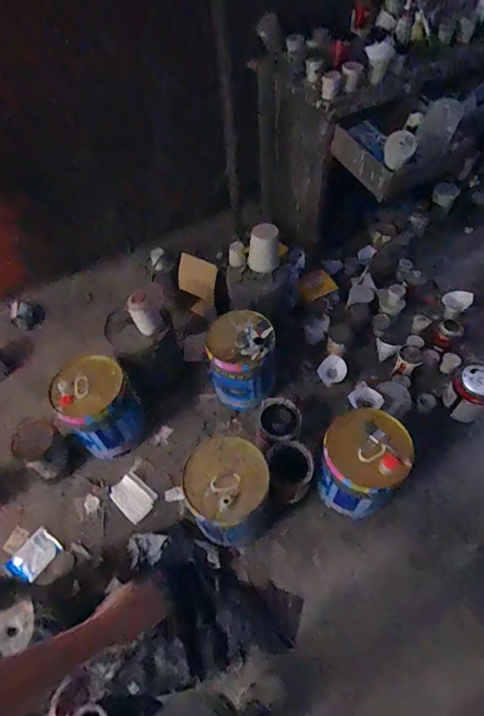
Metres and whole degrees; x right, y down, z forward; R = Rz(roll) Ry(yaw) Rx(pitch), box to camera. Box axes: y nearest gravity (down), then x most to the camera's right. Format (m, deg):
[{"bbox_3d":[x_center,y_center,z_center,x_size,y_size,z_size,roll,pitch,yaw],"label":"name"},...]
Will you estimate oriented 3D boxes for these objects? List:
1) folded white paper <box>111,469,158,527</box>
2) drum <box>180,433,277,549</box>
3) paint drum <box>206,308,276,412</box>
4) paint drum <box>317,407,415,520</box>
[{"bbox_3d":[-0.404,0.517,1.514,0.167,0.015,0.124,36,65,24],"label":"folded white paper"},{"bbox_3d":[-0.045,0.430,1.304,0.245,0.287,0.265,-2,53,2],"label":"drum"},{"bbox_3d":[0.002,0.014,1.638,0.249,0.319,0.256,-4,56,1],"label":"paint drum"},{"bbox_3d":[0.387,0.359,1.354,0.245,0.321,0.266,-2,53,2],"label":"paint drum"}]

